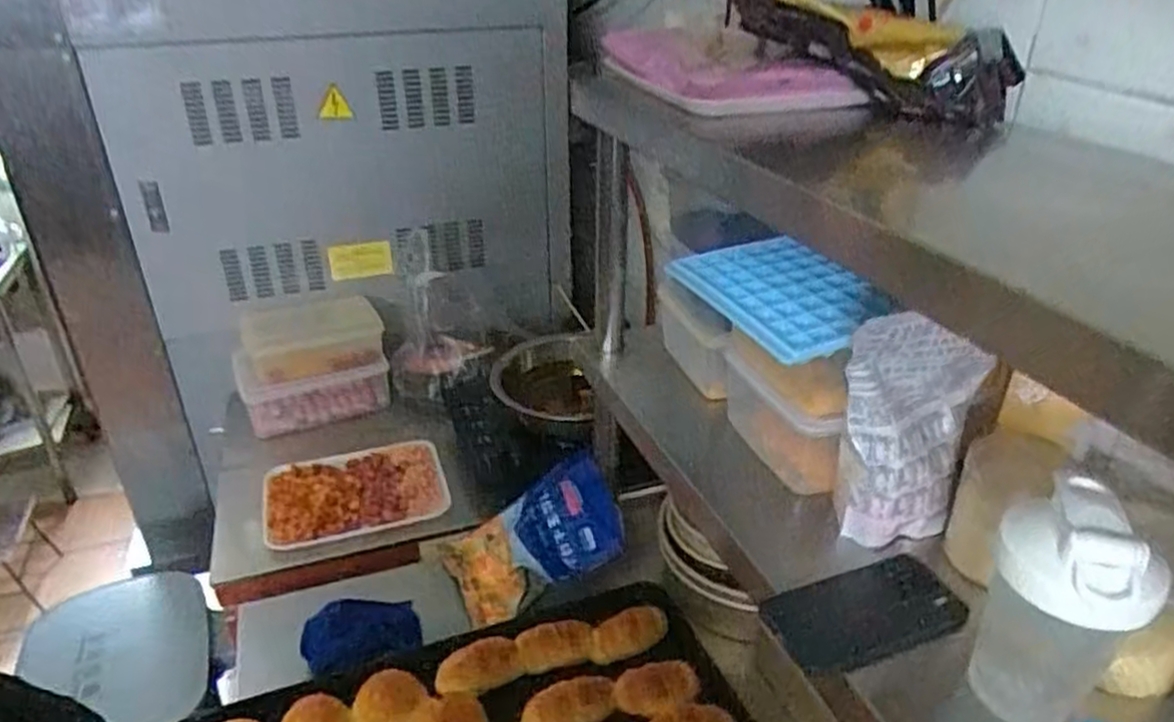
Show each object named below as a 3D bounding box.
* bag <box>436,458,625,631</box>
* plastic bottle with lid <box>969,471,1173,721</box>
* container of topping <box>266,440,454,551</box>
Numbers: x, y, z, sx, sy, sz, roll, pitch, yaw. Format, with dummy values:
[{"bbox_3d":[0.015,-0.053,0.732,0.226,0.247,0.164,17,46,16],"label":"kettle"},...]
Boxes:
[{"bbox_3d":[-0.075,0.224,1.063,0.217,0.098,0.176,-11,32,-19],"label":"bag"},{"bbox_3d":[0.306,0.165,0.518,0.090,0.157,0.078,26,38,37],"label":"plastic bottle with lid"},{"bbox_3d":[-0.355,0.202,1.215,0.272,0.049,0.191,-6,30,-12],"label":"container of topping"}]

